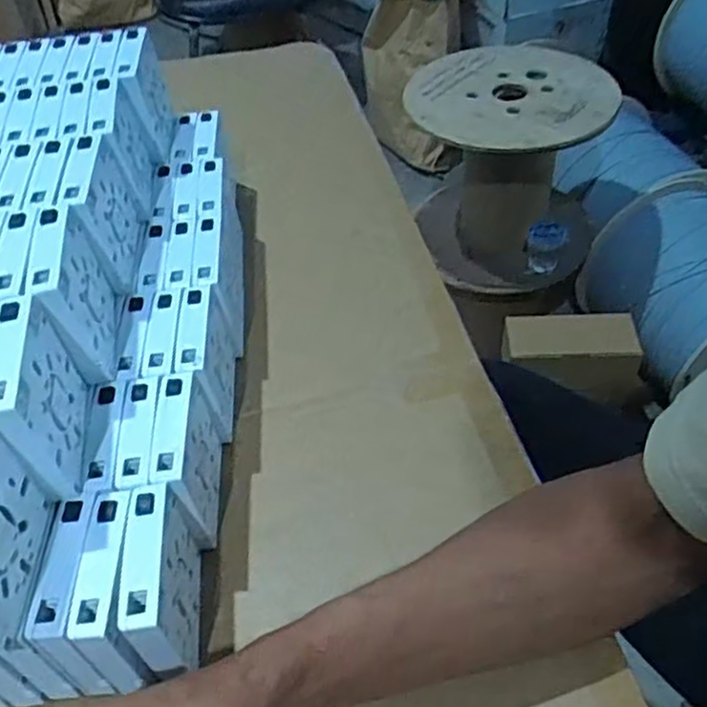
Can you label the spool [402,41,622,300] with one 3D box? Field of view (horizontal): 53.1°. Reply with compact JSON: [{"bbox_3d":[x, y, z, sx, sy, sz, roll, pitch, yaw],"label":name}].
[{"bbox_3d":[0.277,-0.340,1.300,0.339,0.321,0.372,7,48,12],"label":"spool"}]

